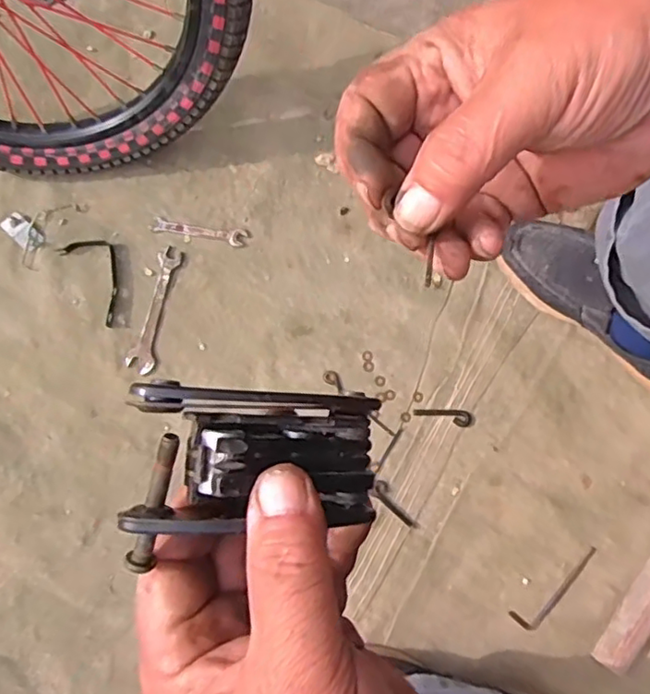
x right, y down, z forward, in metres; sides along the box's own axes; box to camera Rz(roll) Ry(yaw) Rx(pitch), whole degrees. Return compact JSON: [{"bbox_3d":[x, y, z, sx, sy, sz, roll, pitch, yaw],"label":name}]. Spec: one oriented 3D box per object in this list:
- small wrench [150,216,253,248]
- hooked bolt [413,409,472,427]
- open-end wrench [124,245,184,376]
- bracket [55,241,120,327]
[{"bbox_3d":[-0.150,-0.139,0.744,0.116,0.004,0.023,9,79,3],"label":"small wrench"},{"bbox_3d":[0.134,0.078,0.706,0.066,0.004,0.019,9,80,3],"label":"hooked bolt"},{"bbox_3d":[-0.199,-0.044,0.726,0.032,0.006,0.150,13,79,4],"label":"open-end wrench"},{"bbox_3d":[-0.264,-0.084,0.732,0.057,0.008,0.113,-34,81,-5],"label":"bracket"}]

